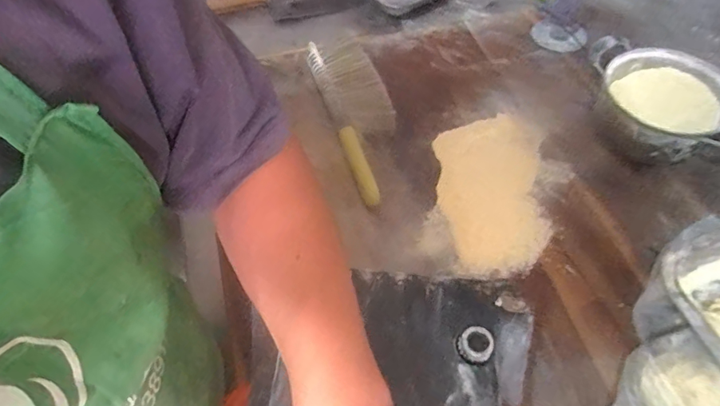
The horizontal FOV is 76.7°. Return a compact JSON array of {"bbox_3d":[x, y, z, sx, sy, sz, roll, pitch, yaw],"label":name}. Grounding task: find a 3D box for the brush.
[{"bbox_3d":[0.003,-0.125,0.625,0.084,0.027,0.278,-15,56,-9],"label":"brush"}]

